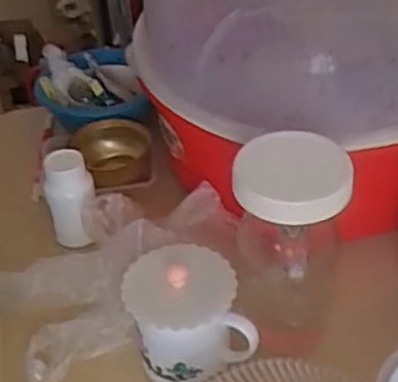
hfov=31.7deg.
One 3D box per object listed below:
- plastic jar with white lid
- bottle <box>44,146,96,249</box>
[{"bbox_3d":[0.077,0.040,0.603,0.091,0.164,0.095,2,40,8],"label":"plastic jar with white lid"},{"bbox_3d":[-0.134,0.009,0.736,0.048,0.095,0.055,-11,40,-8],"label":"bottle"}]

